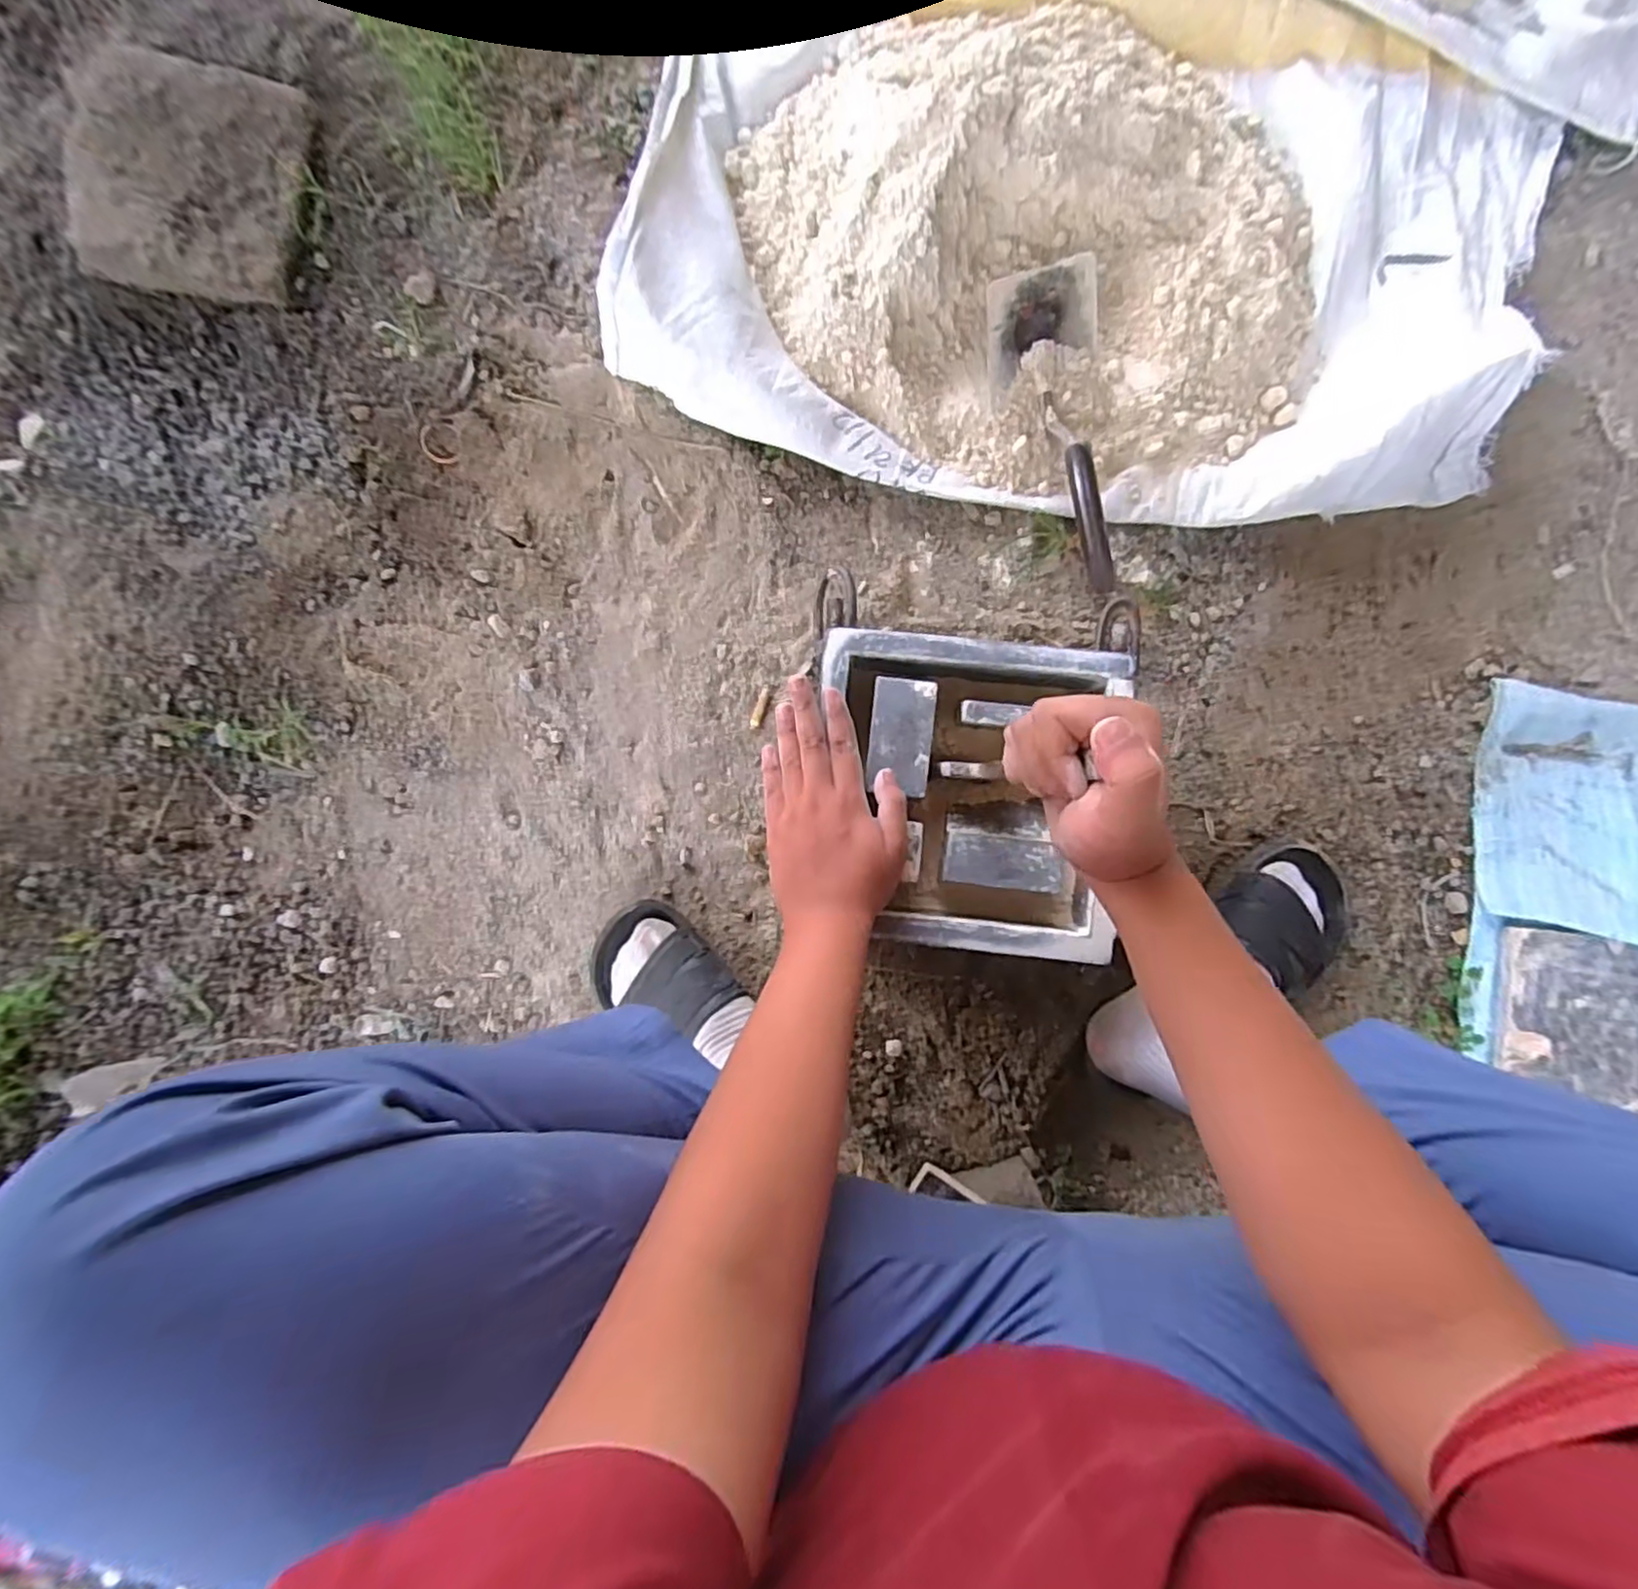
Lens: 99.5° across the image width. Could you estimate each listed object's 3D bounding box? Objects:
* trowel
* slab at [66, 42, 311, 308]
[{"bbox_3d":[0.215,-0.327,0.639,0.104,0.078,0.278,-8,89,1],"label":"trowel"},{"bbox_3d":[-0.608,-0.587,0.663,0.237,0.062,0.206,13,85,0],"label":"slab"}]

